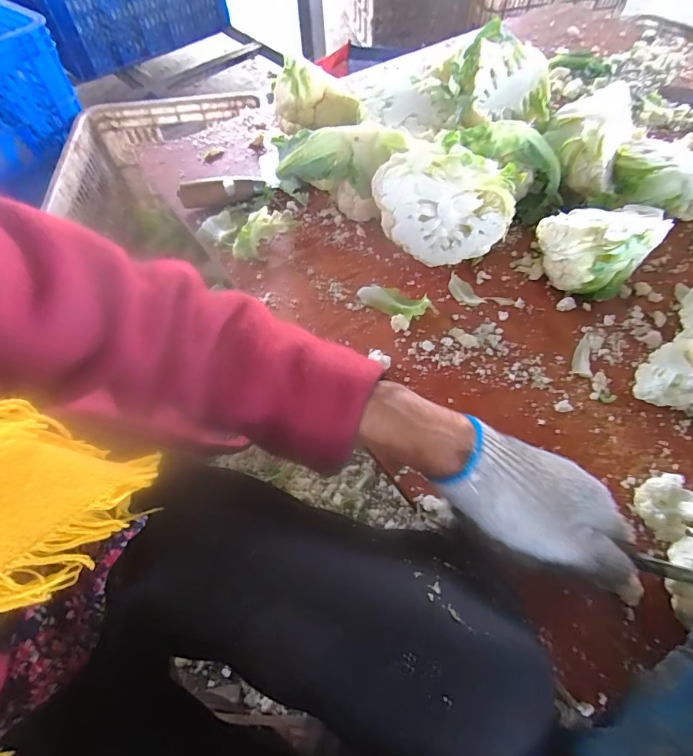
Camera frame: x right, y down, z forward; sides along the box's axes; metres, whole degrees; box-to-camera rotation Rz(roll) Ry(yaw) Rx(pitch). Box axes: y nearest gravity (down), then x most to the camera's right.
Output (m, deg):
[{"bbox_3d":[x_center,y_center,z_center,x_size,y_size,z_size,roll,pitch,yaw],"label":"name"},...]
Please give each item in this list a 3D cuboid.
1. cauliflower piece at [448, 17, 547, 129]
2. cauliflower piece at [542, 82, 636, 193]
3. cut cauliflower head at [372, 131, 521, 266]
[{"bbox_3d":[0.181,-0.336,0.496,0.111,0.076,0.075,-17,59,-8],"label":"cauliflower piece"},{"bbox_3d":[0.258,-0.259,0.466,0.085,0.071,0.090,23,62,16],"label":"cauliflower piece"},{"bbox_3d":[0.088,-0.157,0.419,0.128,0.113,0.057,23,62,16],"label":"cut cauliflower head"}]

